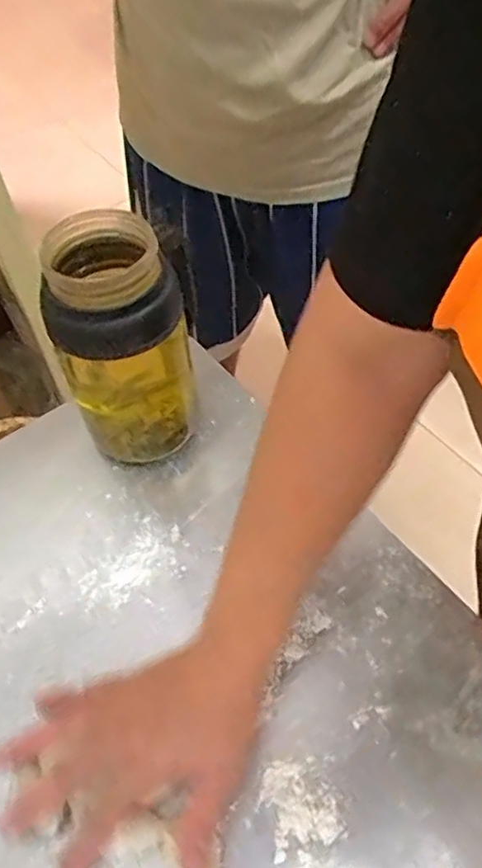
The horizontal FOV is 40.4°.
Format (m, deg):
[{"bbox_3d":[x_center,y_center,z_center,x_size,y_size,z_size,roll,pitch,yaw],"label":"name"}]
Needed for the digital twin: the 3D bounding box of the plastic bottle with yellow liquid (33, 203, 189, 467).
[{"bbox_3d":[-0.085,-0.062,0.501,0.082,0.191,0.093,-2,55,1],"label":"plastic bottle with yellow liquid"}]

